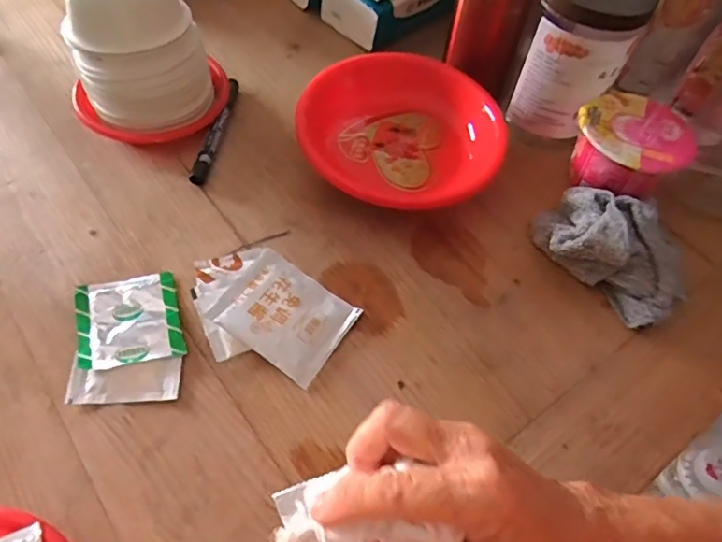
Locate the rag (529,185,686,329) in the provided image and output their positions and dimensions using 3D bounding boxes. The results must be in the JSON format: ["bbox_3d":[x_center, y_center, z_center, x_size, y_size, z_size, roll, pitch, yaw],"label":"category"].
[{"bbox_3d":[0.220,-0.025,0.473,0.132,0.050,0.101,39,62,19],"label":"rag"}]

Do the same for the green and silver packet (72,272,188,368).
[{"bbox_3d":[-0.177,0.037,0.422,0.073,0.010,0.076,-13,59,-13],"label":"green and silver packet"}]

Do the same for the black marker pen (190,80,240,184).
[{"bbox_3d":[-0.138,-0.135,0.534,0.015,0.017,0.132,10,57,2],"label":"black marker pen"}]

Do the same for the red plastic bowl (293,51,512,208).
[{"bbox_3d":[0.040,-0.126,0.523,0.195,0.060,0.177,-20,61,-17],"label":"red plastic bowl"}]

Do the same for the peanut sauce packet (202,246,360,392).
[{"bbox_3d":[-0.059,0.034,0.435,0.094,0.016,0.077,30,60,14],"label":"peanut sauce packet"}]

